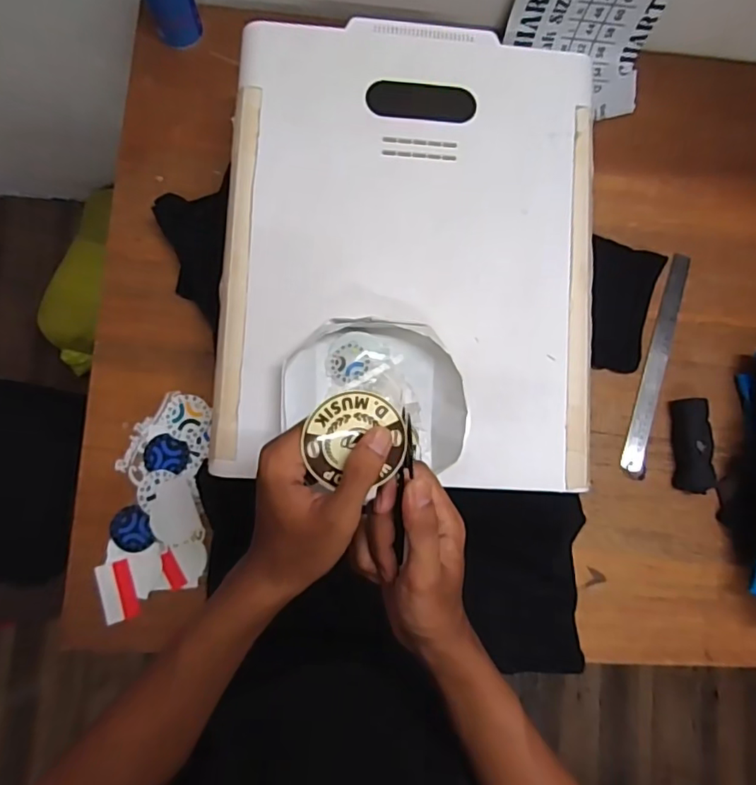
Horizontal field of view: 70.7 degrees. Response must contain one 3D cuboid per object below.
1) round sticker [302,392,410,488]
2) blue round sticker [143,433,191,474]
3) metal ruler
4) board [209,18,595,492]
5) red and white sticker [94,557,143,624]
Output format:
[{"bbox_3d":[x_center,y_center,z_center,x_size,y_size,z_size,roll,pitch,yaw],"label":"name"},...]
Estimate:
[{"bbox_3d":[-0.013,0.030,0.339,0.063,0.005,0.059,-2,101,-8],"label":"round sticker"},{"bbox_3d":[-0.274,0.078,0.689,0.054,0.004,0.048,5,83,-4],"label":"blue round sticker"},{"bbox_3d":[0.397,-0.045,0.758,0.033,0.010,0.321,17,82,-2],"label":"metal ruler"},{"bbox_3d":[0.038,-0.157,0.579,0.401,0.024,0.493,4,83,-4],"label":"board"},{"bbox_3d":[-0.324,0.249,0.666,0.040,0.005,0.072,-14,88,-16],"label":"red and white sticker"}]

